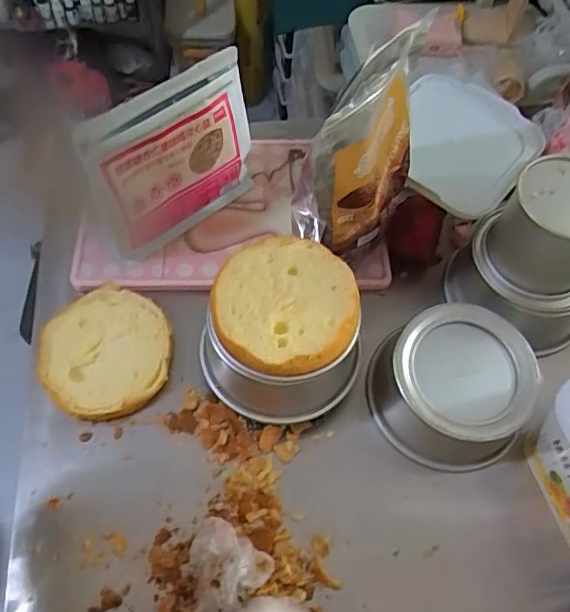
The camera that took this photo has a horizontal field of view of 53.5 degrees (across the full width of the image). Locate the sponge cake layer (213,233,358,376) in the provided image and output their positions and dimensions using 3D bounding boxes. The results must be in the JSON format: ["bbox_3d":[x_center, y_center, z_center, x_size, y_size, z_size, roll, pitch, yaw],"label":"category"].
[{"bbox_3d":[0.002,-0.004,0.502,0.121,0.019,0.129,1,61,-2],"label":"sponge cake layer"}]

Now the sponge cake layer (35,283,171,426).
[{"bbox_3d":[-0.184,0.049,0.592,0.132,0.028,0.136,1,61,-2],"label":"sponge cake layer"}]

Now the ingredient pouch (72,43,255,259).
[{"bbox_3d":[-0.115,-0.153,0.604,0.192,0.174,0.045,-36,68,-20],"label":"ingredient pouch"}]

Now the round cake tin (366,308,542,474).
[{"bbox_3d":[0.162,0.078,0.560,0.142,0.084,0.135,1,61,-2],"label":"round cake tin"}]

